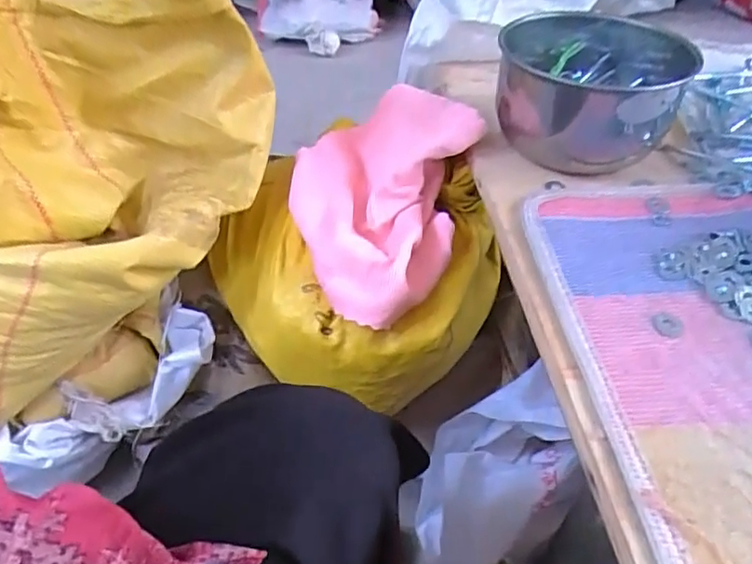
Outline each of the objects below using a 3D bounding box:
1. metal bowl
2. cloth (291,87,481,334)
[{"bbox_3d":[0.214,-0.195,0.580,0.167,0.081,0.197,2,45,1],"label":"metal bowl"},{"bbox_3d":[-0.001,-0.092,0.559,0.182,0.110,0.237,-23,50,-22],"label":"cloth"}]

